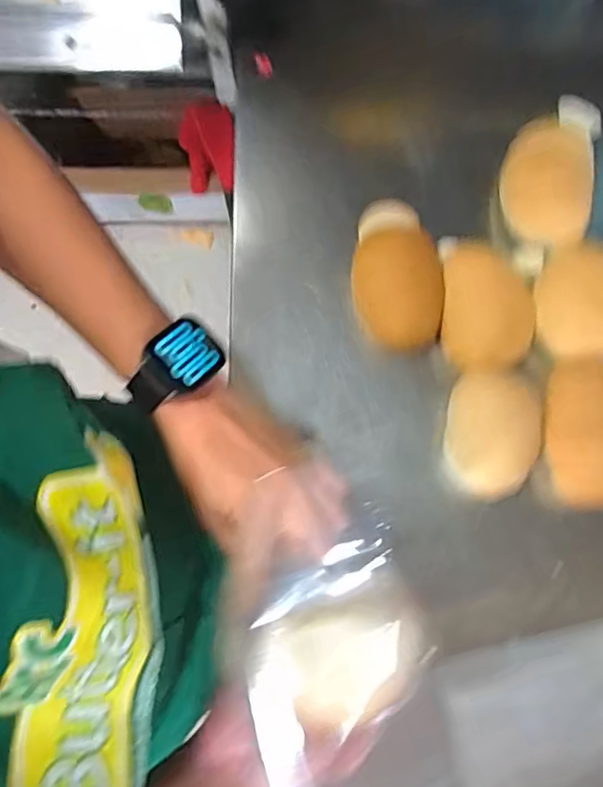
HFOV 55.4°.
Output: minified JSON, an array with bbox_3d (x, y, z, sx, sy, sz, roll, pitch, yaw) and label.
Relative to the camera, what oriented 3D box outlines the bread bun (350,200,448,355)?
[{"bbox_3d":[0.095,-0.124,0.595,0.092,0.045,0.157,-5,76,-1],"label":"bread bun"}]

